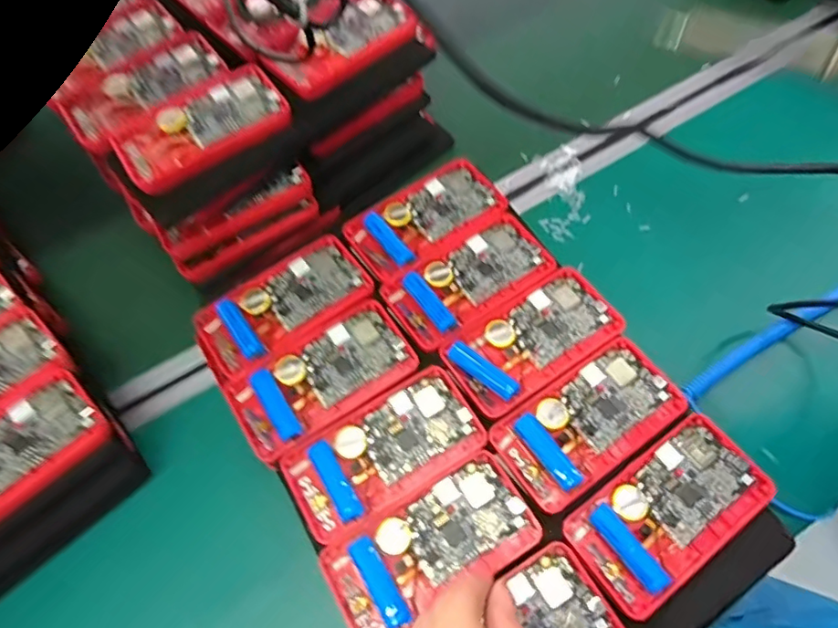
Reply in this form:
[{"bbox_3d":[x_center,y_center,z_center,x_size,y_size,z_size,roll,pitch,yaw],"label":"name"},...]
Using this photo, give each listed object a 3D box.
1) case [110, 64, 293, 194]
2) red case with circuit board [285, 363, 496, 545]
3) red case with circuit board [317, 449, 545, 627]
[{"bbox_3d":[-0.157,-0.137,0.395,0.120,0.017,0.059,-34,64,-12],"label":"case"},{"bbox_3d":[-0.022,0.085,0.346,0.121,0.015,0.063,-30,63,-10],"label":"red case with circuit board"},{"bbox_3d":[0.007,0.138,0.326,0.122,0.025,0.062,-30,63,-10],"label":"red case with circuit board"}]

